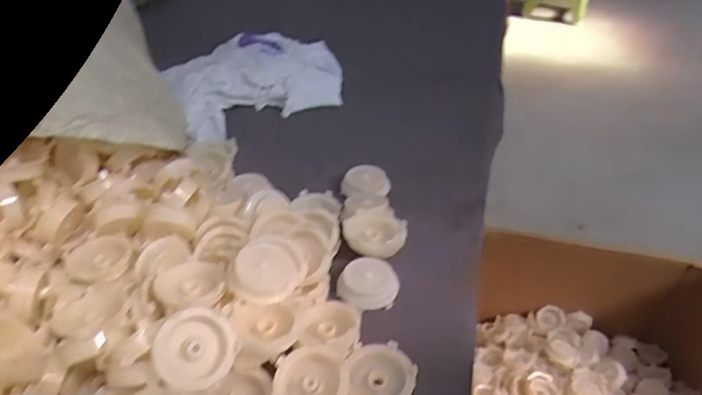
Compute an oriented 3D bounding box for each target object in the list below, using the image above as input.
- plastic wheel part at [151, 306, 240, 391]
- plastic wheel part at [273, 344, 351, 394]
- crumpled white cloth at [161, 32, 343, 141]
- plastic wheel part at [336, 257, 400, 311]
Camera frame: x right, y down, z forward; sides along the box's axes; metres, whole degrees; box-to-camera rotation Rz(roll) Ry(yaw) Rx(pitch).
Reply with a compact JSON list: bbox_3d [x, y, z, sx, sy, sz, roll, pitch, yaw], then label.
[{"bbox_3d":[-0.106,0.103,0.356,0.051,0.009,0.051,4,80,-22],"label":"plastic wheel part"},{"bbox_3d":[-0.027,0.129,0.364,0.051,0.014,0.052,-3,38,-4],"label":"plastic wheel part"},{"bbox_3d":[-0.136,-0.190,0.806,0.258,0.040,0.262,-16,40,-20],"label":"crumpled white cloth"},{"bbox_3d":[0.017,0.075,0.465,0.053,0.019,0.050,7,59,-17],"label":"plastic wheel part"}]

